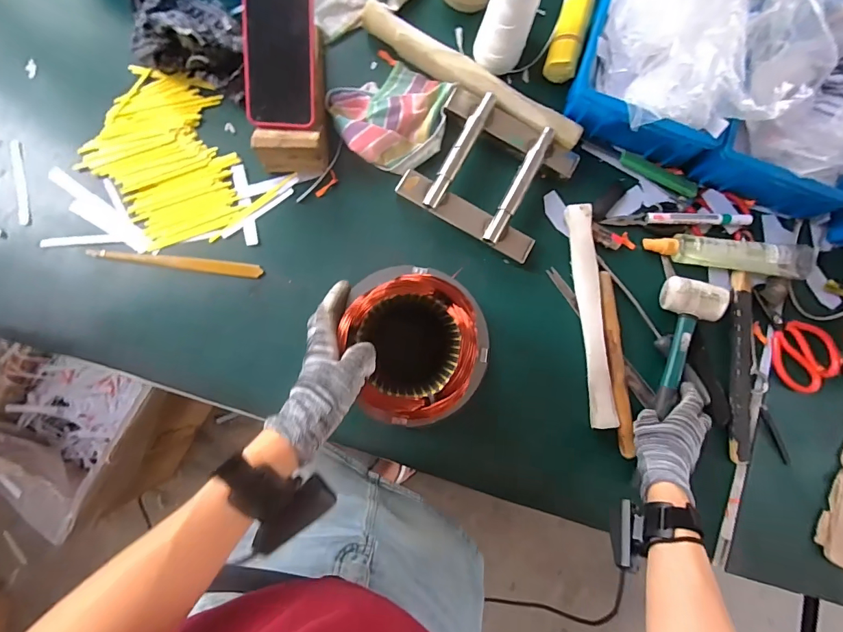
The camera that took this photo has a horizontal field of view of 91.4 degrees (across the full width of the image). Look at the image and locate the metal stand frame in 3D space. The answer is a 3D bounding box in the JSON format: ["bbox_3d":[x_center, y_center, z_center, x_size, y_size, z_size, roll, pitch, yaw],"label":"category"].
[{"bbox_3d":[0.091,-0.191,0.561,0.197,0.040,0.182,29,82,-2],"label":"metal stand frame"}]

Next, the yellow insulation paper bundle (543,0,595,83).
[{"bbox_3d":[0.206,-0.392,0.585,0.040,0.047,0.117,16,83,-4],"label":"yellow insulation paper bundle"}]

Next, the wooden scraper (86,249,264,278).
[{"bbox_3d":[-0.316,-0.069,0.531,0.208,0.011,0.019,6,84,-5],"label":"wooden scraper"}]

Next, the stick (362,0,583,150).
[{"bbox_3d":[0.069,-0.326,0.571,0.333,0.037,0.032,32,82,-2],"label":"stick"}]

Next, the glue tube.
[{"bbox_3d":[0.436,-0.086,0.575,0.238,0.039,0.049,5,84,-5],"label":"glue tube"}]

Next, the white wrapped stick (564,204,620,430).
[{"bbox_3d":[0.231,-0.001,0.560,0.033,0.028,0.298,-5,85,-6],"label":"white wrapped stick"}]

